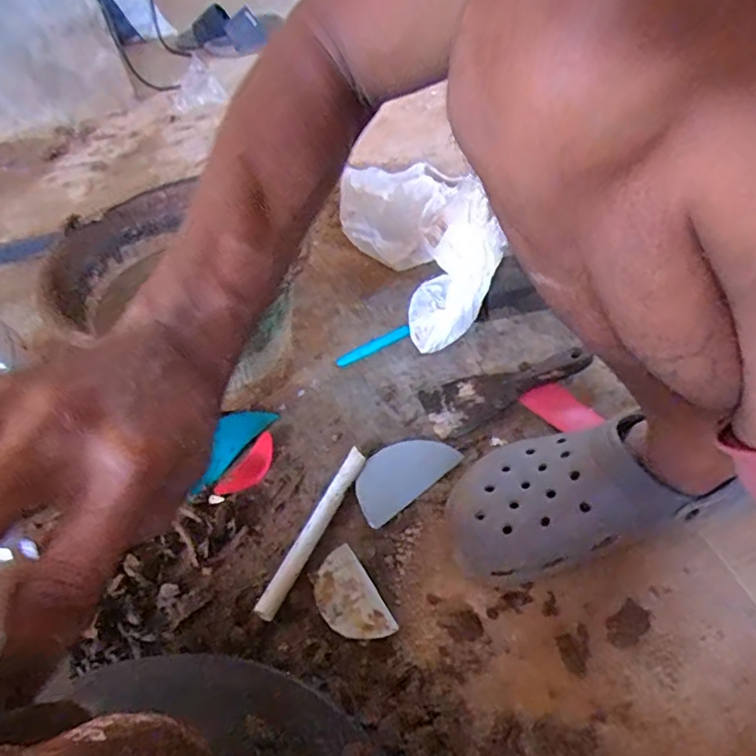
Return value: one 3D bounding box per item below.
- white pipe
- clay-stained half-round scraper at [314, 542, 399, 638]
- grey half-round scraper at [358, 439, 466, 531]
[{"bbox_3d":[-0.055,0.133,0.507,0.015,0.021,0.169,17,52,21],"label":"white pipe"},{"bbox_3d":[-0.025,0.177,0.467,0.046,0.011,0.085,-26,50,-16],"label":"clay-stained half-round scraper"},{"bbox_3d":[0.021,0.089,0.549,0.107,0.004,0.059,-33,54,-24],"label":"grey half-round scraper"}]

